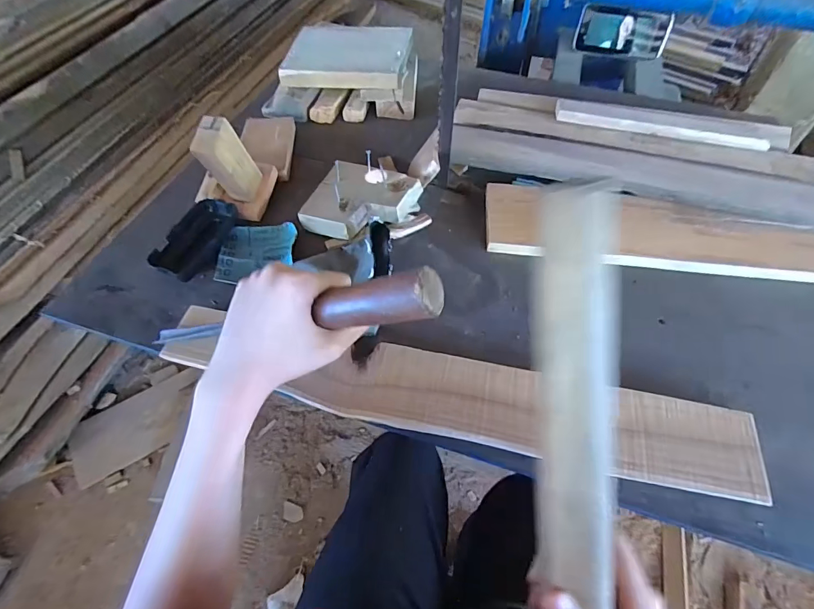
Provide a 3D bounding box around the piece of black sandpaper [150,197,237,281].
[{"bbox_3d":[-0.233,-0.076,0.461,0.056,0.020,0.106,11,56,7],"label":"piece of black sandpaper"}]

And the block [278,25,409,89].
[{"bbox_3d":[-0.086,-0.367,0.604,0.180,0.030,0.136,0,55,0],"label":"block"}]

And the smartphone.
[{"bbox_3d":[0.388,-0.493,0.738,0.153,0.075,0.010,18,26,16],"label":"smartphone"}]

